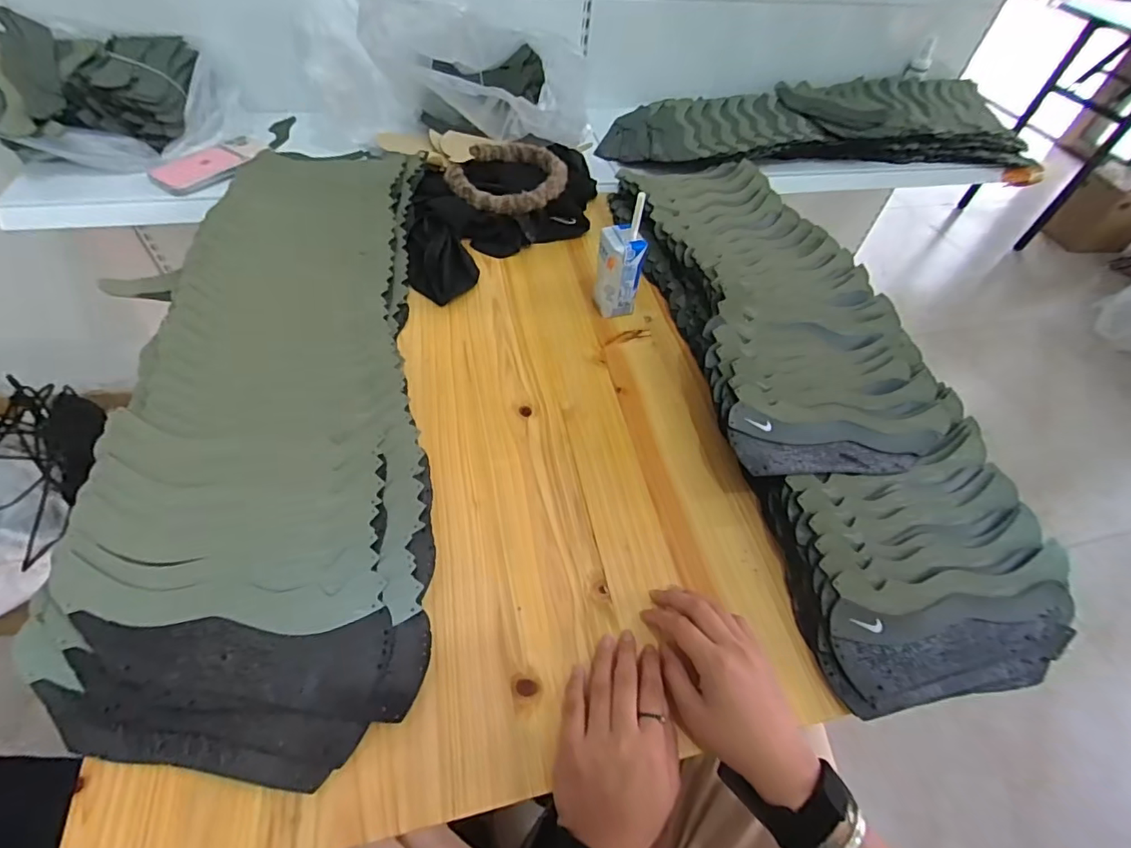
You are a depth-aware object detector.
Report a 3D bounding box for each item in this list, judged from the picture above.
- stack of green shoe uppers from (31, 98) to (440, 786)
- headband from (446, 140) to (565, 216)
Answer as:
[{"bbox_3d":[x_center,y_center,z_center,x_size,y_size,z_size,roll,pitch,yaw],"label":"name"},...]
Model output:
[{"bbox_3d":[-0.279,-0.071,0.543,0.281,0.057,0.748,-3,53,-7],"label":"stack of green shoe uppers"},{"bbox_3d":[-0.080,-0.359,0.742,0.161,0.031,0.153,11,51,3],"label":"headband"}]

